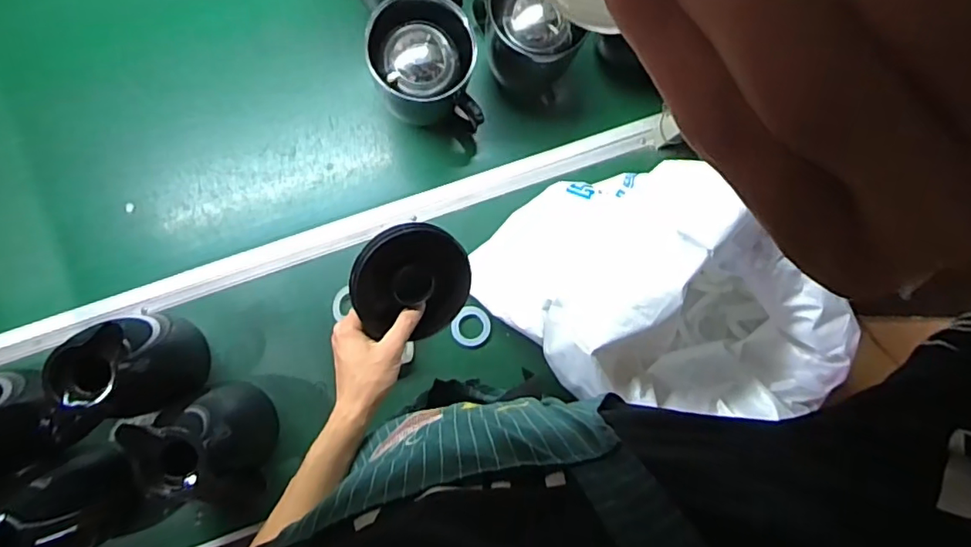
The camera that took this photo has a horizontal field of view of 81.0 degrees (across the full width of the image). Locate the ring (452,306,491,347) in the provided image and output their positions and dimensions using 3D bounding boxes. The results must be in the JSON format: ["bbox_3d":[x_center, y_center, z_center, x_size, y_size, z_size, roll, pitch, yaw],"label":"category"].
[{"bbox_3d":[-0.019,0.079,0.828,0.054,0.005,0.058,0,86,-5],"label":"ring"}]

